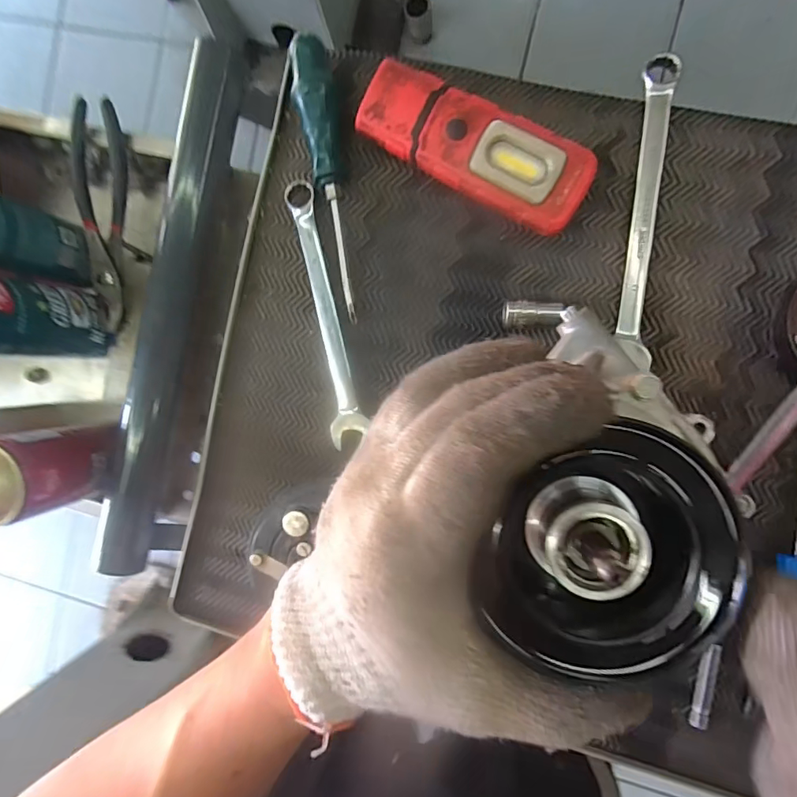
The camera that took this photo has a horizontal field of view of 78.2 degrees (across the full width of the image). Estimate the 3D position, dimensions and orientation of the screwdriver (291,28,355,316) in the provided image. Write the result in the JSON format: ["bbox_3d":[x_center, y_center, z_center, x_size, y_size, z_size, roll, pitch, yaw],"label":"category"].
[{"bbox_3d":[-0.048,-0.153,0.347,0.024,0.034,0.188,-8,92,8],"label":"screwdriver"}]

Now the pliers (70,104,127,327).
[{"bbox_3d":[-0.263,-0.160,0.438,0.051,0.025,0.195,-1,93,8],"label":"pliers"}]

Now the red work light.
[{"bbox_3d":[0.051,-0.166,0.333,0.155,0.037,0.055,30,96,5],"label":"red work light"}]

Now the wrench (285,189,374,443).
[{"bbox_3d":[-0.053,-0.062,0.368,0.027,0.018,0.193,-10,92,8],"label":"wrench"}]

